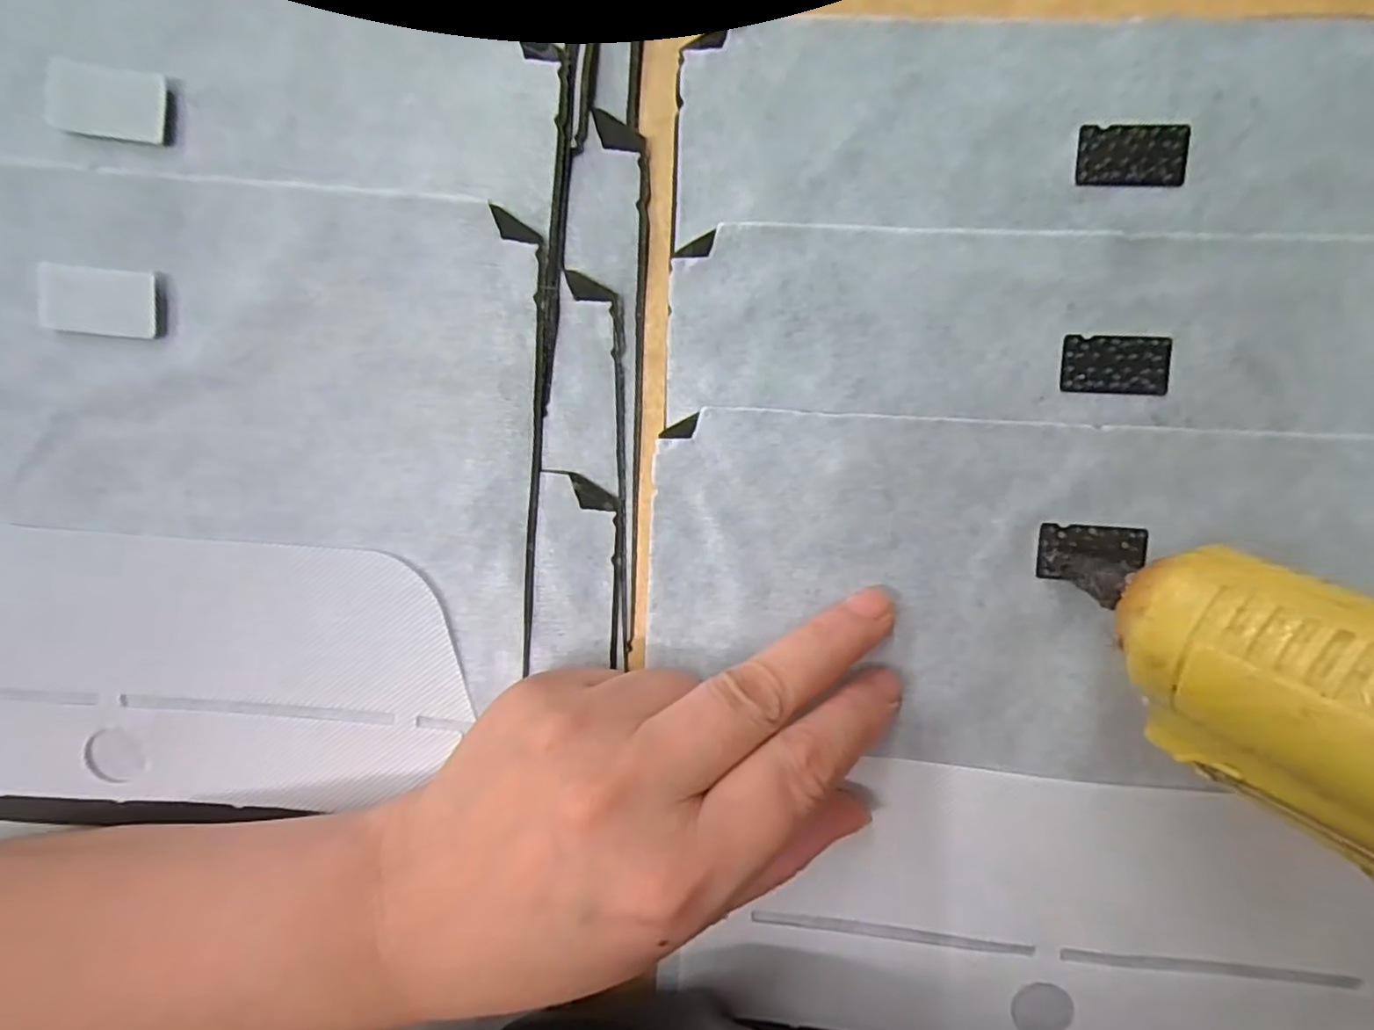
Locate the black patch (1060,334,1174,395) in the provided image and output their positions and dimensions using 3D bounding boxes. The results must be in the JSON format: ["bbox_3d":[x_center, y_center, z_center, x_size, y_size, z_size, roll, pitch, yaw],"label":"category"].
[{"bbox_3d":[0.122,-0.042,0.181,0.029,0.004,0.016,3,94,5],"label":"black patch"}]

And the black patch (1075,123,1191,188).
[{"bbox_3d":[0.124,-0.100,0.178,0.029,0.004,0.016,2,94,5],"label":"black patch"}]

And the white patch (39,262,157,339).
[{"bbox_3d":[-0.171,-0.062,0.189,0.033,0.007,0.018,6,95,4],"label":"white patch"}]

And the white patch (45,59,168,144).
[{"bbox_3d":[-0.166,-0.118,0.185,0.035,0.005,0.019,8,95,3],"label":"white patch"}]

